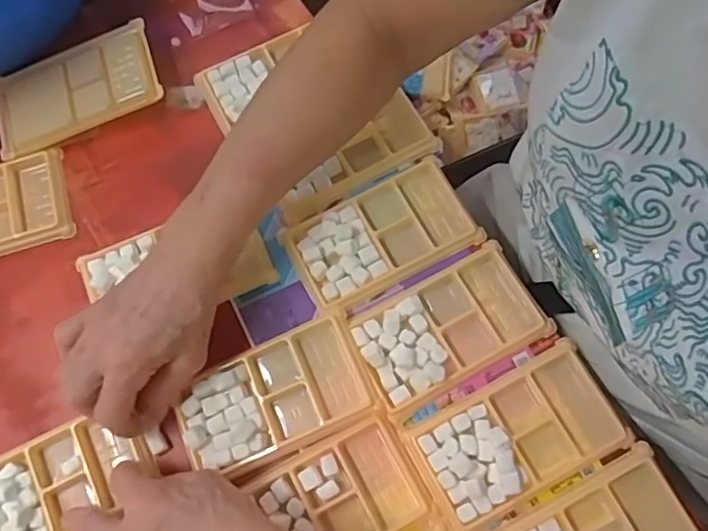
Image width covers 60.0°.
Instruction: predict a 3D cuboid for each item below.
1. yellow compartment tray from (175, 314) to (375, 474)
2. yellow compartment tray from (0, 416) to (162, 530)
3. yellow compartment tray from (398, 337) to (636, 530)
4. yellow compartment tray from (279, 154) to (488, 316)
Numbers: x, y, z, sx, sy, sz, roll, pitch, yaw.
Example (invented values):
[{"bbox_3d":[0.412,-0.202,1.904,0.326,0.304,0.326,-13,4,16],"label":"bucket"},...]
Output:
[{"bbox_3d":[-0.058,0.091,0.431,0.126,0.021,0.073,-22,73,-5],"label":"yellow compartment tray"},{"bbox_3d":[-0.206,0.148,0.419,0.128,0.016,0.069,-28,73,-11],"label":"yellow compartment tray"},{"bbox_3d":[0.109,0.113,0.413,0.137,0.015,0.078,-27,73,-6],"label":"yellow compartment tray"},{"bbox_3d":[0.022,-0.025,0.465,0.139,0.020,0.079,-26,73,-6],"label":"yellow compartment tray"}]

